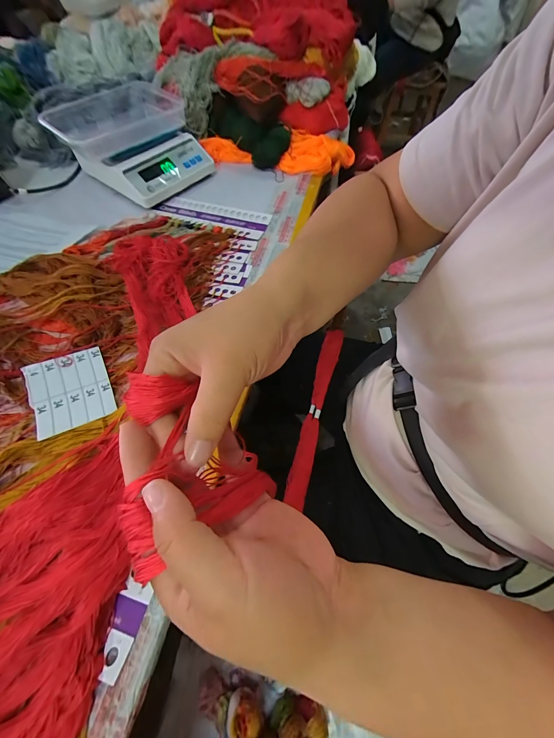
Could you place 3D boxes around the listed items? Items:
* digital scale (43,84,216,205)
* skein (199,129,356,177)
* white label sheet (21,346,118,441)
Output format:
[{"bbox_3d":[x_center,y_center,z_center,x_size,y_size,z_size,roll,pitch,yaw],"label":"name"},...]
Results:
[{"bbox_3d":[-0.314,-0.482,0.607,0.300,0.117,0.245,40,68,20],"label":"digital scale"},{"bbox_3d":[0.001,-0.484,0.651,0.352,0.061,0.091,5,61,3],"label":"skein"},{"bbox_3d":[-0.247,0.025,0.342,0.083,0.005,0.100,-22,67,-21],"label":"white label sheet"}]

